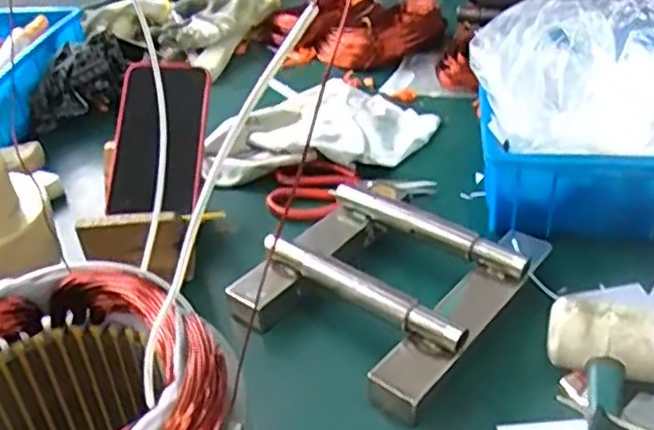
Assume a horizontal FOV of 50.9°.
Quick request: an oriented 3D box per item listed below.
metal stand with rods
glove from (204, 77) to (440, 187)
[{"bbox_3d":[0.043,0.047,0.533,0.182,0.040,0.183,25,44,34],"label":"metal stand with rods"},{"bbox_3d":[-0.001,-0.108,0.762,0.236,0.033,0.203,-4,35,1],"label":"glove"}]

